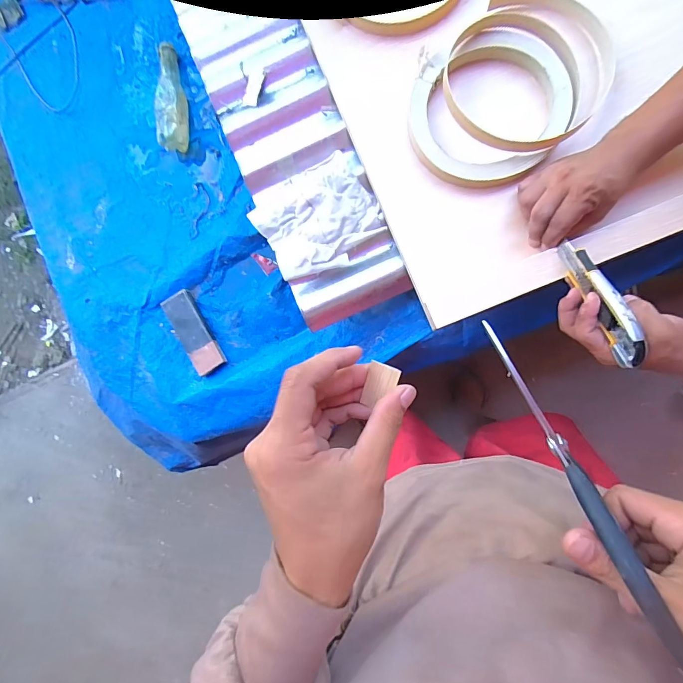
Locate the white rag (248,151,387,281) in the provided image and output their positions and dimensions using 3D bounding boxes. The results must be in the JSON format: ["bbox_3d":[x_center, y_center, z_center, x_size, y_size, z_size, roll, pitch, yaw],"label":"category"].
[{"bbox_3d":[-0.027,-0.173,0.556,0.168,0.028,0.130,-33,85,7],"label":"white rag"}]

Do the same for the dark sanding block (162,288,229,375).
[{"bbox_3d":[-0.260,-0.015,0.696,0.051,0.022,0.147,-32,86,7],"label":"dark sanding block"}]

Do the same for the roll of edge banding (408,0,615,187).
[{"bbox_3d":[0.211,-0.328,0.503,0.271,0.042,0.206,-42,84,7],"label":"roll of edge banding"}]

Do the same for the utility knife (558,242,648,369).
[{"bbox_3d":[0.283,-0.046,0.428,0.021,0.030,0.150,-19,64,8],"label":"utility knife"}]

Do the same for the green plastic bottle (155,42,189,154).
[{"bbox_3d":[-0.307,-0.442,0.705,0.049,0.049,0.205,-9,89,8],"label":"green plastic bottle"}]

